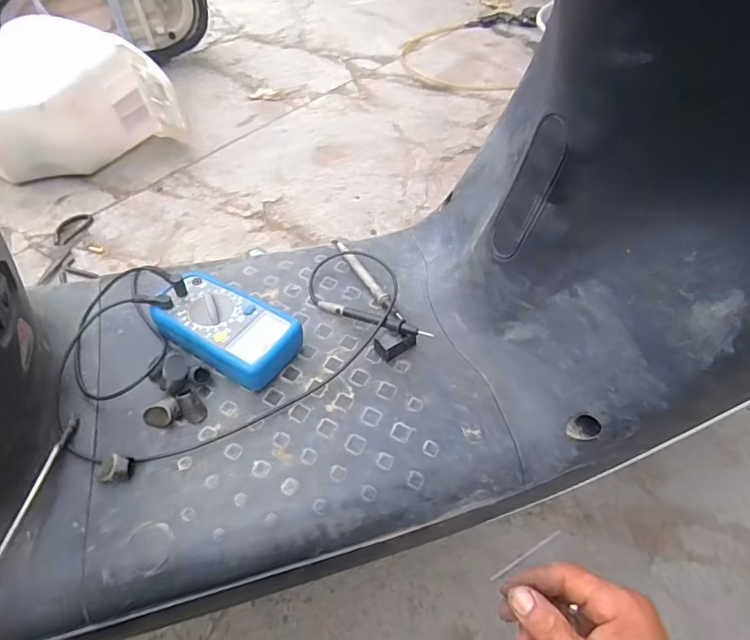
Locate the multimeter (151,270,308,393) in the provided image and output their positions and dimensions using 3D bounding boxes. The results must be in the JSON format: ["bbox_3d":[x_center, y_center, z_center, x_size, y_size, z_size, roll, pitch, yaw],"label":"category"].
[{"bbox_3d":[-0.136,0.009,0.465,0.128,0.039,0.073,26,57,18],"label":"multimeter"}]

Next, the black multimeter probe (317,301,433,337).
[{"bbox_3d":[-0.004,0.000,0.476,0.123,0.014,0.010,15,53,28],"label":"black multimeter probe"}]

